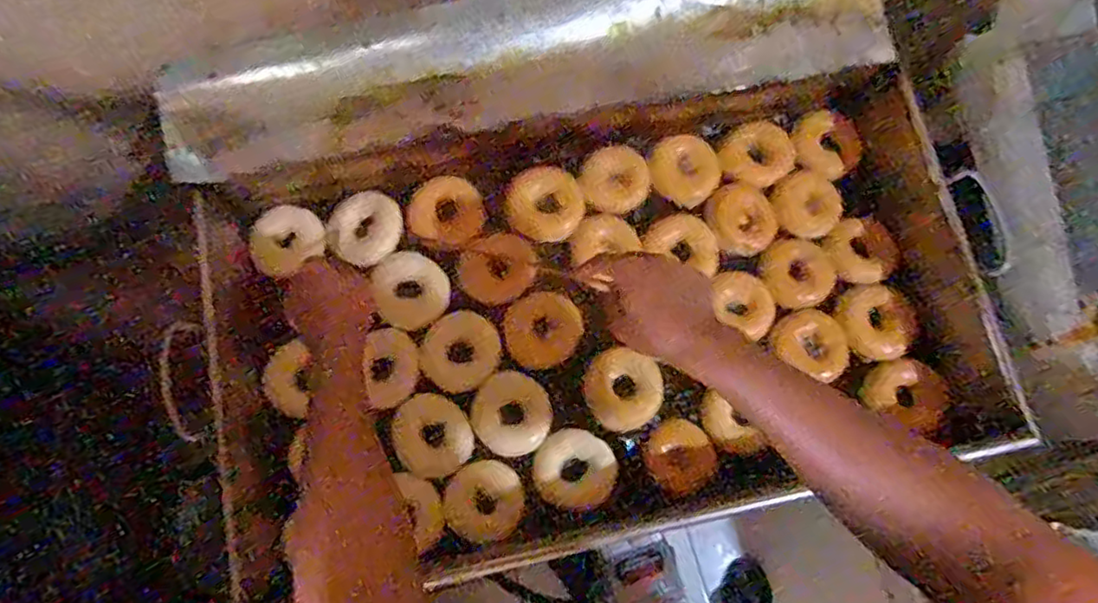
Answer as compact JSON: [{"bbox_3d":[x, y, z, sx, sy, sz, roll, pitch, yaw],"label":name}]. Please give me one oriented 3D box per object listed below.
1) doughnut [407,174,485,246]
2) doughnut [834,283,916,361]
[{"bbox_3d":[-0.132,-0.116,0.830,0.095,0.023,0.085,-7,78,-3],"label":"doughnut"},{"bbox_3d":[0.413,0.025,0.811,0.078,0.026,0.094,-22,79,-6],"label":"doughnut"}]

